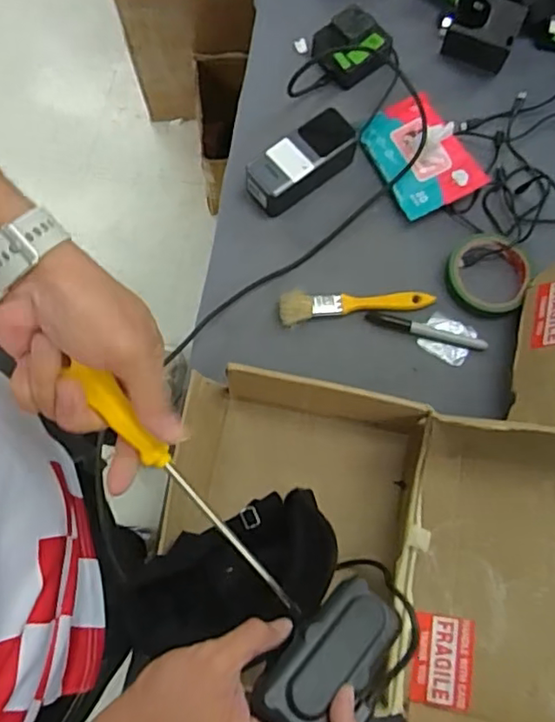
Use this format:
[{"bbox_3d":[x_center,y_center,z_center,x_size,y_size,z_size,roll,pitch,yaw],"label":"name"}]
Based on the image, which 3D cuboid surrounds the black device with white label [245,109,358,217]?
[{"bbox_3d":[0.028,-0.227,0.675,0.134,0.047,0.059,-38,78,-10],"label":"black device with white label"}]

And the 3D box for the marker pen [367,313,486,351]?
[{"bbox_3d":[0.163,-0.034,0.647,0.131,0.013,0.017,13,75,3],"label":"marker pen"}]

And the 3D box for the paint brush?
[{"bbox_3d":[0.085,-0.068,0.653,0.168,0.011,0.039,-9,75,-3],"label":"paint brush"}]

